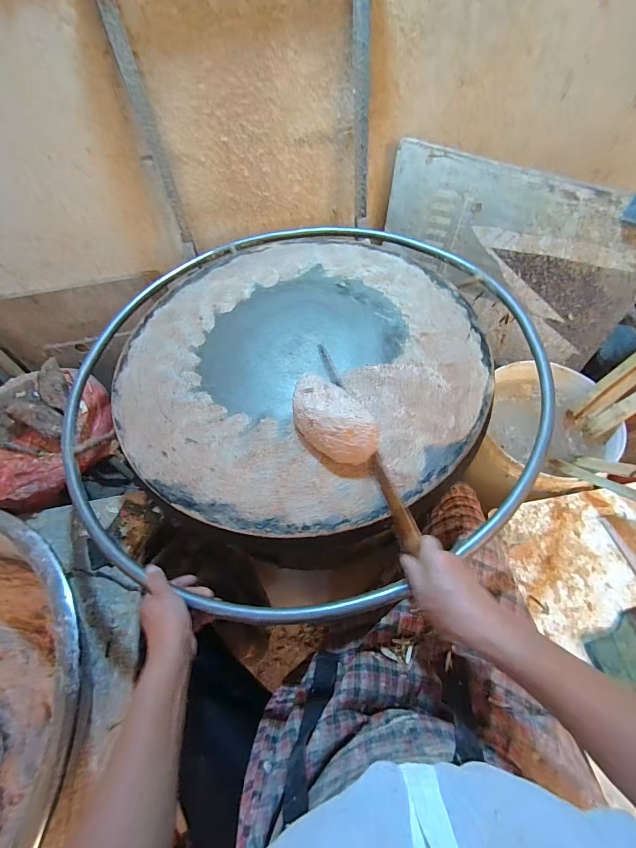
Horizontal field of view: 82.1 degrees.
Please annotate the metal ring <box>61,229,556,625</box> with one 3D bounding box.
[{"bbox_3d":[-0.046,-0.129,0.675,0.818,0.059,0.848,-2,58,3],"label":"metal ring"}]

